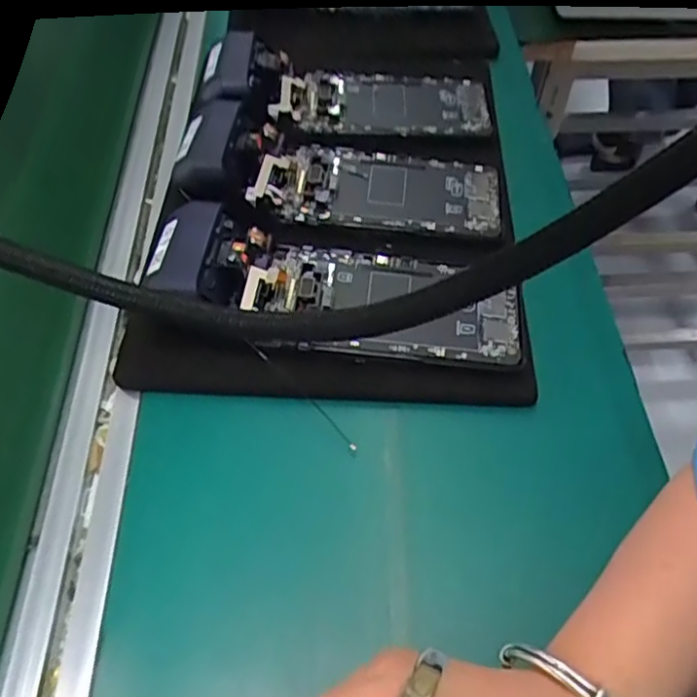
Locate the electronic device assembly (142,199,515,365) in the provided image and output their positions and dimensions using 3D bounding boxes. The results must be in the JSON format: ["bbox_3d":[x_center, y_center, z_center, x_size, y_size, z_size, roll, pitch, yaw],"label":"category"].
[{"bbox_3d":[-0.004,-0.038,0.405,0.227,0.052,0.091,7,54,5],"label":"electronic device assembly"}]

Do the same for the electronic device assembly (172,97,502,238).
[{"bbox_3d":[-0.003,-0.131,0.471,0.226,0.046,0.092,3,54,2],"label":"electronic device assembly"}]

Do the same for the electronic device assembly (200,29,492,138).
[{"bbox_3d":[0.003,-0.213,0.549,0.245,0.035,0.097,3,53,-15],"label":"electronic device assembly"}]

